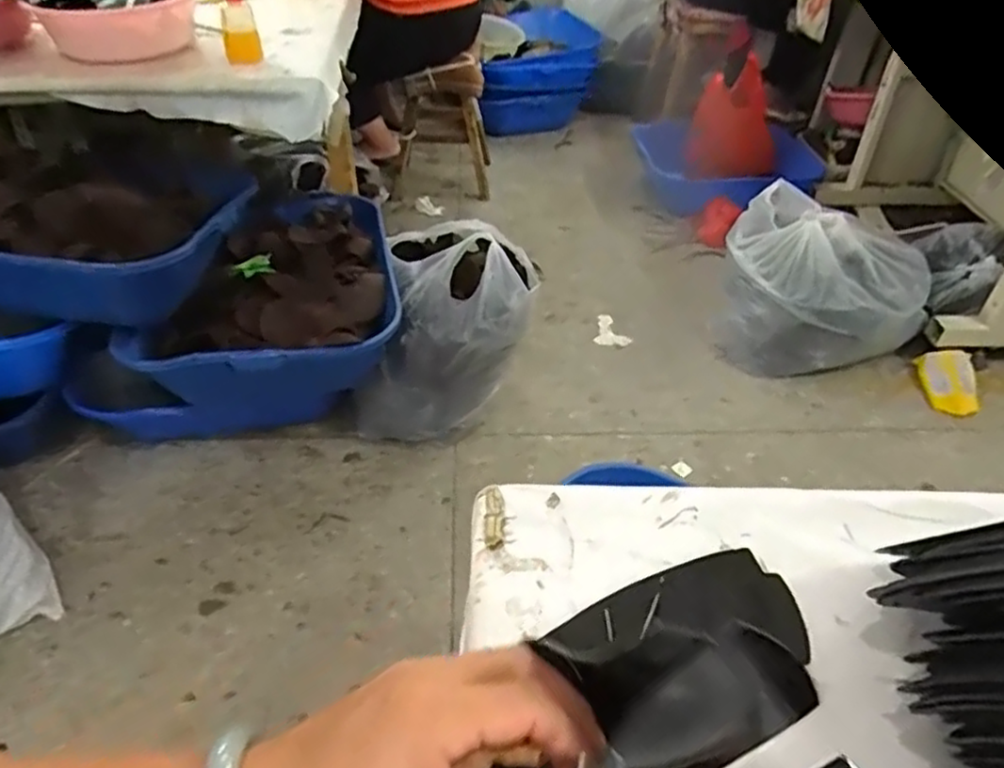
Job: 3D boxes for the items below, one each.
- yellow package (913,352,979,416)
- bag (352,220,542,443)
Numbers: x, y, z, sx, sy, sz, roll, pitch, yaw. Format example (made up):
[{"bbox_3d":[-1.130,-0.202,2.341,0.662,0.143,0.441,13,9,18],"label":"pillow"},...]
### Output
[{"bbox_3d":[1.049,-0.007,1.610,0.122,0.083,0.153,11,42,10],"label":"yellow package"},{"bbox_3d":[-0.114,-0.119,1.469,0.345,0.365,0.344,7,41,5],"label":"bag"}]

